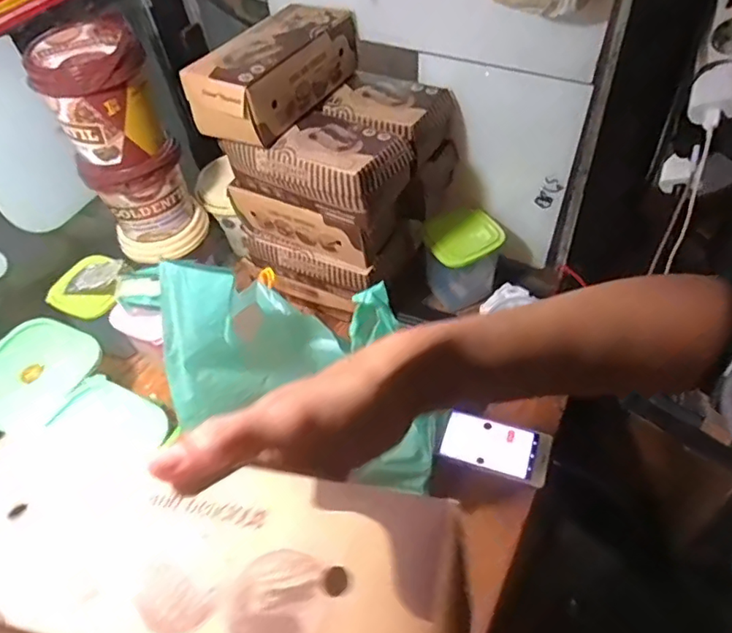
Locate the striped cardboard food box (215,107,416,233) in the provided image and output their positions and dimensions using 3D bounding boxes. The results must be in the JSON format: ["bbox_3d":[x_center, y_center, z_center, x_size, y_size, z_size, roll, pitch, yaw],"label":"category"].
[{"bbox_3d":[-0.055,-0.184,0.646,0.214,0.081,0.108,24,56,23],"label":"striped cardboard food box"}]

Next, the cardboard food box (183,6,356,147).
[{"bbox_3d":[-0.099,-0.287,0.639,0.104,0.074,0.213,23,55,22],"label":"cardboard food box"}]

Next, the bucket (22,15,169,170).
[{"bbox_3d":[-0.321,-0.267,0.672,0.117,0.131,0.115,-22,52,-14],"label":"bucket"}]

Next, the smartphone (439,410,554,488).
[{"bbox_3d":[0.158,0.159,0.671,0.126,0.014,0.069,16,53,17],"label":"smartphone"}]

